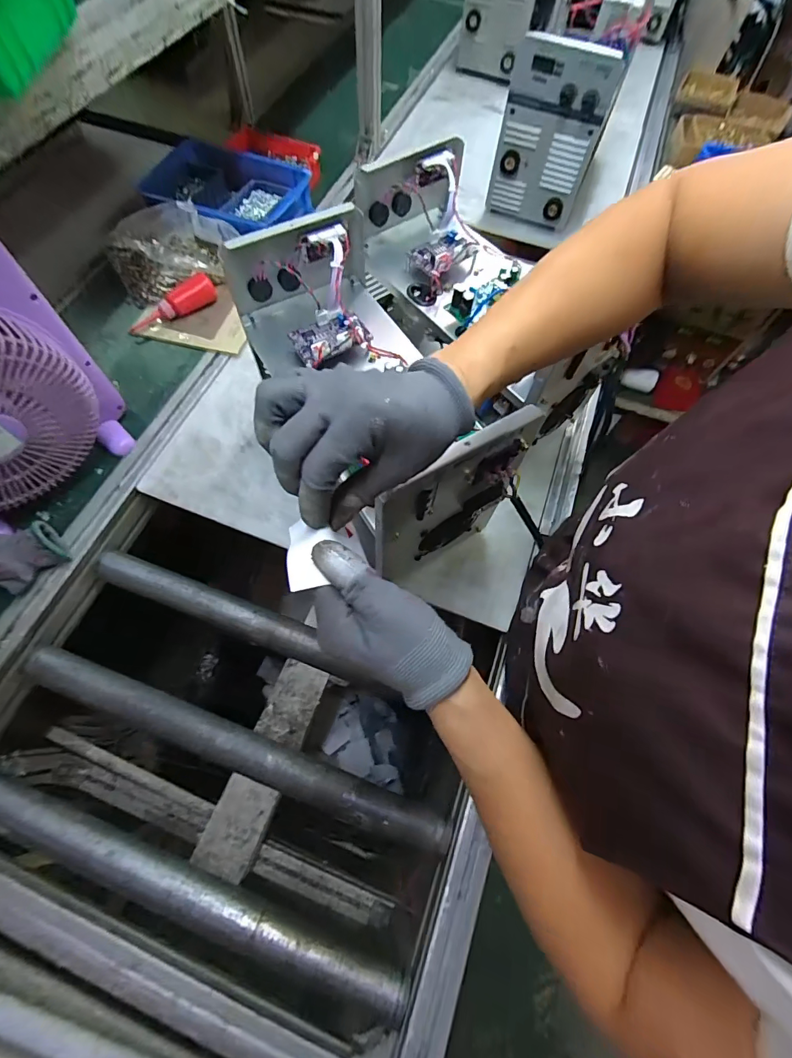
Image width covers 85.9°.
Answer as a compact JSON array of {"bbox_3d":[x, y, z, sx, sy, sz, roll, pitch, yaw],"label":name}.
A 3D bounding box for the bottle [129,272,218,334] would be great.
[{"bbox_3d":[-0.407,-0.406,0.779,0.169,0.042,0.046,-29,70,2],"label":"bottle"}]

